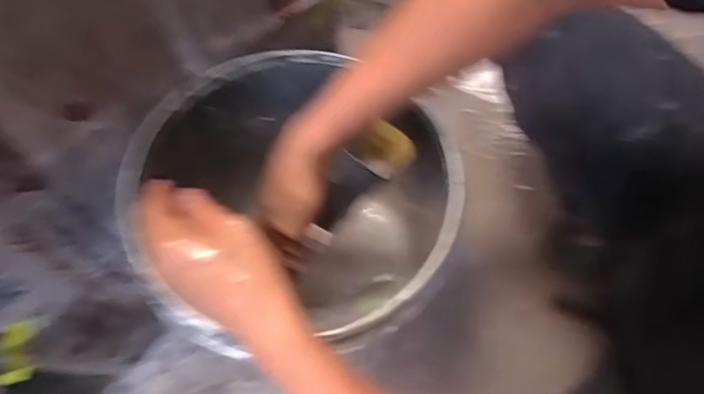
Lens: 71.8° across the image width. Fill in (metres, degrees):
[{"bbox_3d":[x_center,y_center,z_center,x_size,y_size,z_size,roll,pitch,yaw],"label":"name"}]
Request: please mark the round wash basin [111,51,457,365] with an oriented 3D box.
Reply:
[{"bbox_3d":[-0.052,0.026,0.565,0.308,0.274,0.263,18,63,10],"label":"round wash basin"}]

